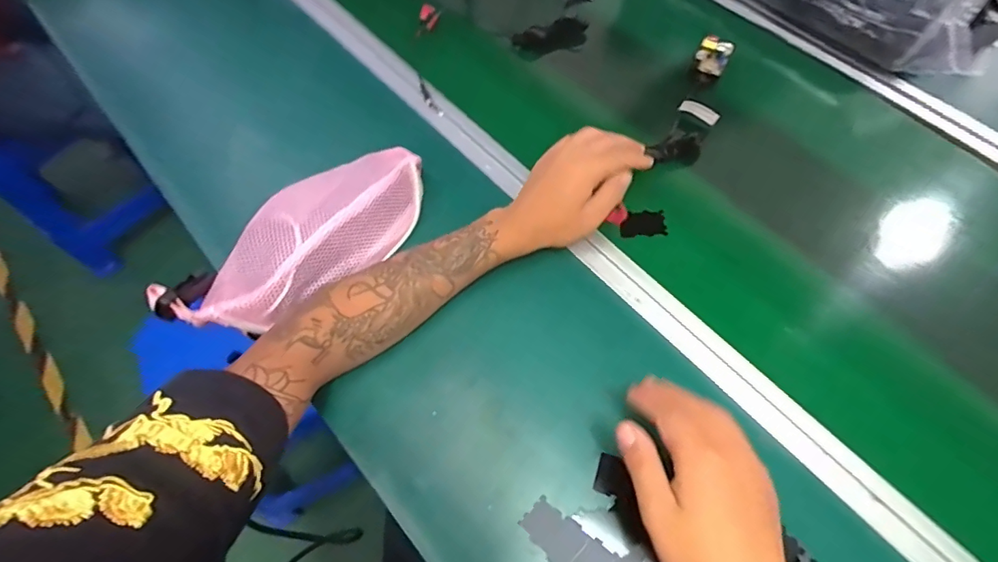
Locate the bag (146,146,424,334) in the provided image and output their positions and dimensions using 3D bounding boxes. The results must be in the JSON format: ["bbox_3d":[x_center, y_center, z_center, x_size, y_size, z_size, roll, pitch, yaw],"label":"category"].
[{"bbox_3d":[-0.195,-0.044,0.519,0.284,0.068,0.111,-42,71,-16],"label":"bag"}]

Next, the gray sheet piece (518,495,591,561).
[{"bbox_3d":[0.046,0.214,0.427,0.052,0.004,0.037,38,72,17],"label":"gray sheet piece"}]

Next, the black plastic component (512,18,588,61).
[{"bbox_3d":[0.073,-0.344,0.713,0.105,0.032,0.025,-18,66,-7],"label":"black plastic component"}]

